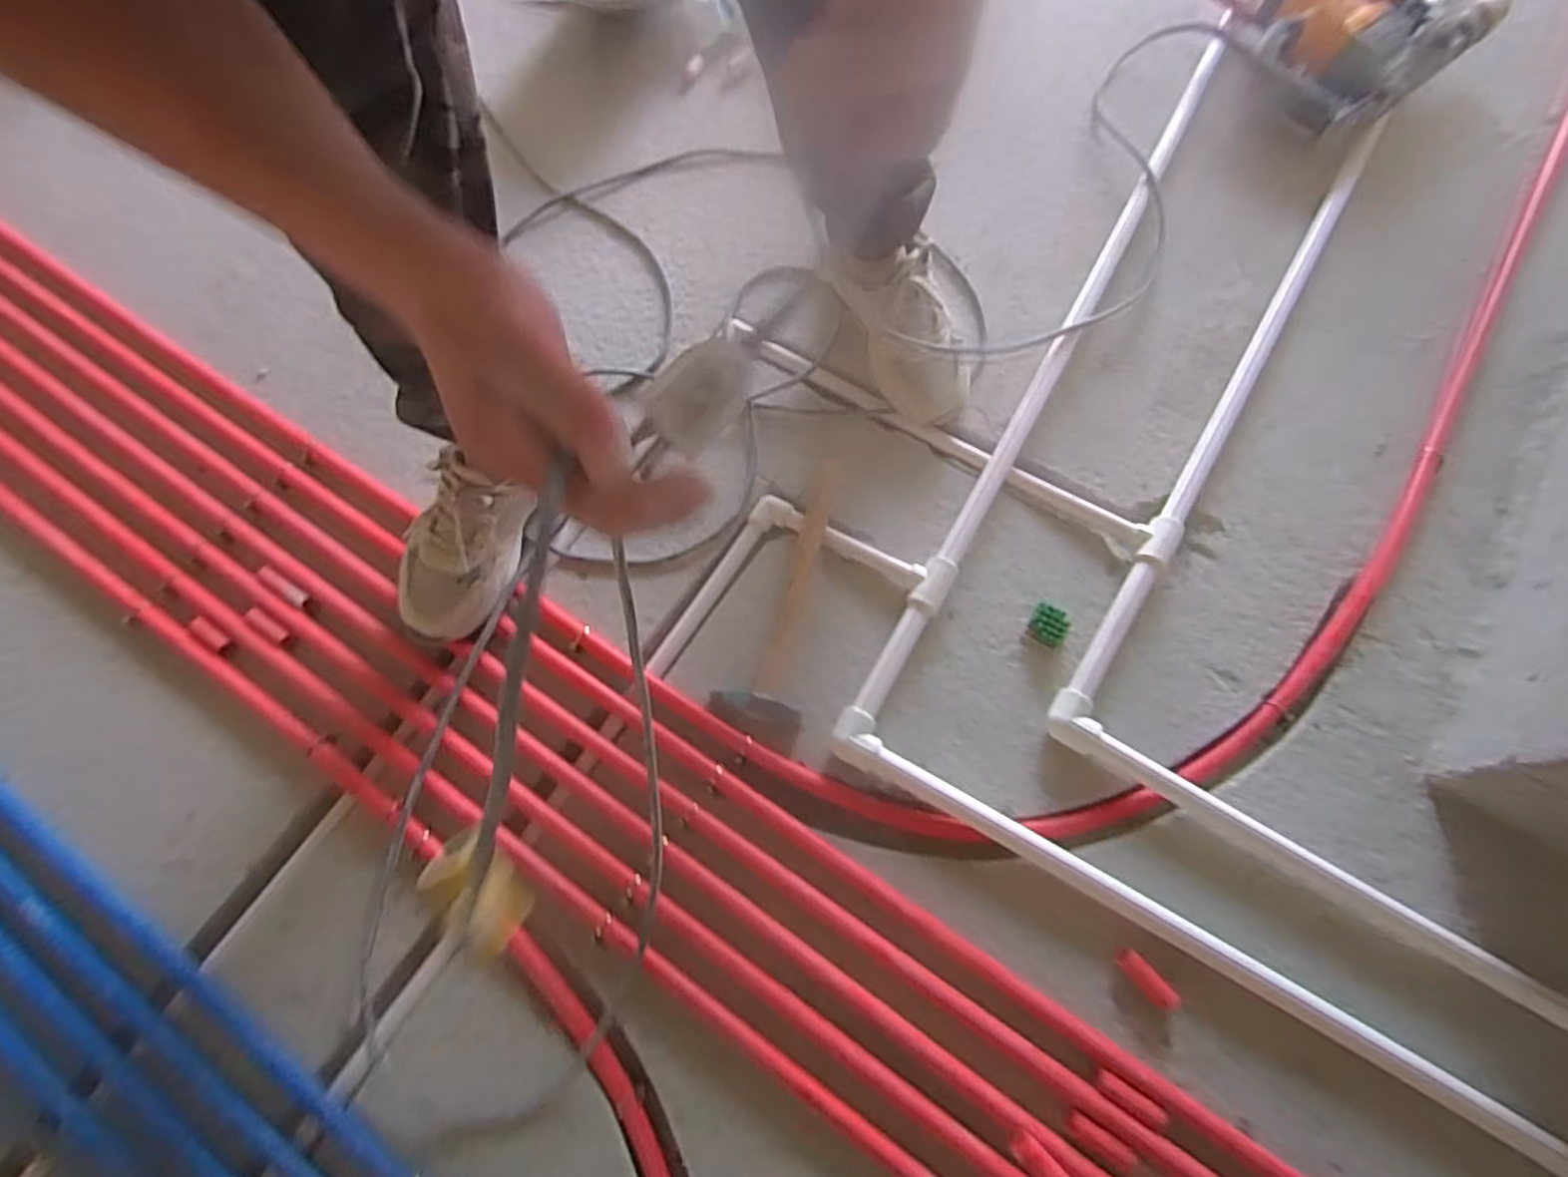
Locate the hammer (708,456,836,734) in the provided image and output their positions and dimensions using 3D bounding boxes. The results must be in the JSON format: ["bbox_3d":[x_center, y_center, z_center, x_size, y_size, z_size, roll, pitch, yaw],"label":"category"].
[{"bbox_3d":[-0.007,0.001,0.792,0.090,0.024,0.308,9,71,5],"label":"hammer"}]

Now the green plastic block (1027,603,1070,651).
[{"bbox_3d":[0.287,0.042,0.774,0.041,0.026,0.038,26,73,11],"label":"green plastic block"}]

